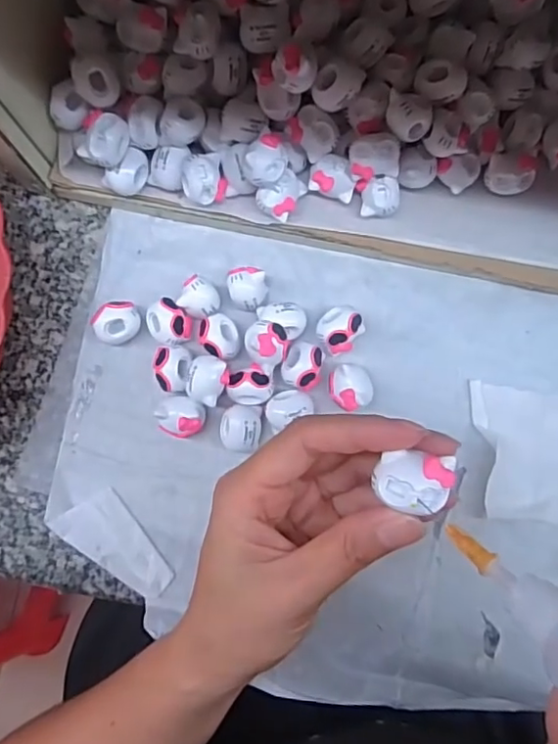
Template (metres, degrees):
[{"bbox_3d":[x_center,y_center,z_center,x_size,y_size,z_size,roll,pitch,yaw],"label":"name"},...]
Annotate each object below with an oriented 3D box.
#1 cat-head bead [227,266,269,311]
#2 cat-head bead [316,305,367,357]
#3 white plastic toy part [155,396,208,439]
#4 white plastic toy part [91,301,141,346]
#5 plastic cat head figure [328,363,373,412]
[{"bbox_3d":[-0.017,-0.044,0.312,0.020,0.025,0.022,-7,81,0],"label":"cat-head bead"},{"bbox_3d":[0.033,-0.024,0.310,0.023,0.021,0.025,0,81,1],"label":"cat-head bead"},{"bbox_3d":[-0.052,0.025,0.305,0.024,0.018,0.021,7,82,2],"label":"white plastic toy part"},{"bbox_3d":[-0.089,-0.027,0.313,0.025,0.019,0.021,-42,83,-5],"label":"white plastic toy part"},{"bbox_3d":[0.039,0.009,0.306,0.023,0.019,0.023,0,81,1],"label":"plastic cat head figure"}]

